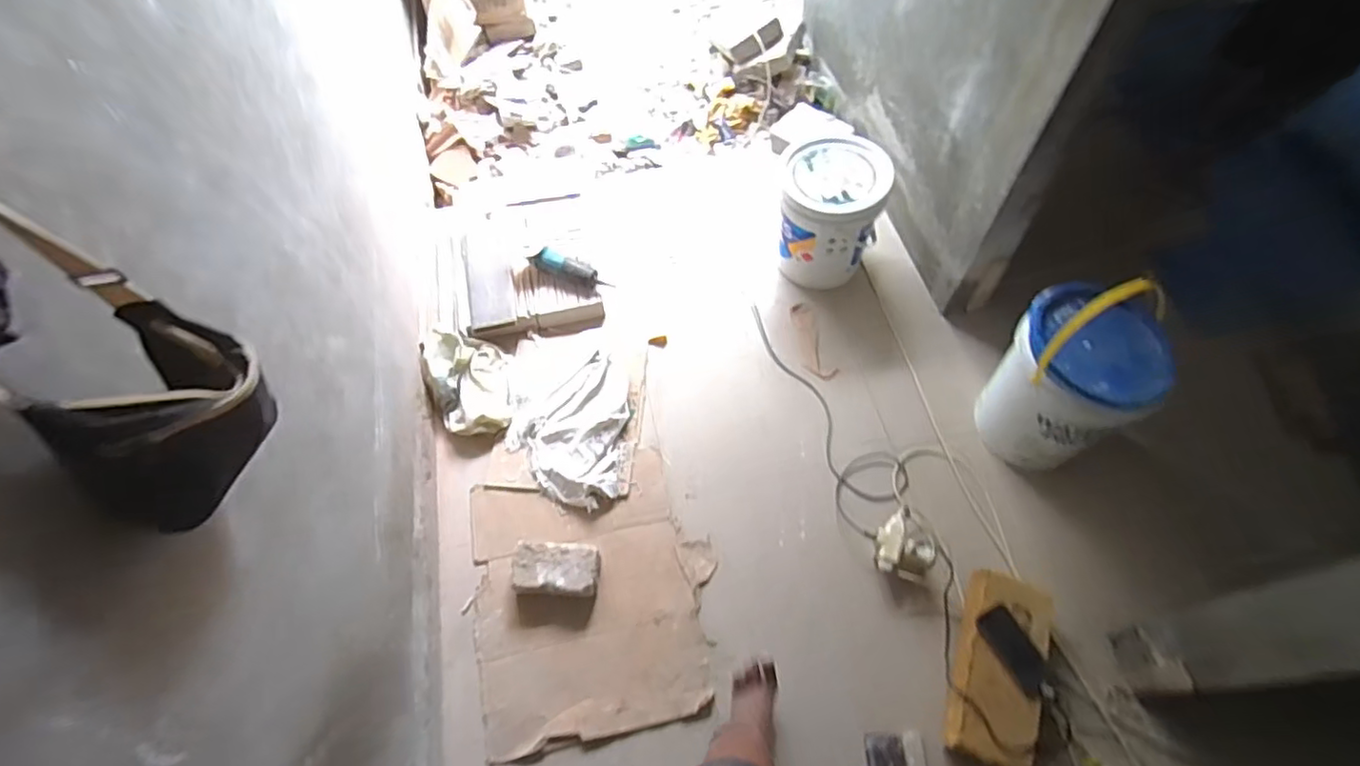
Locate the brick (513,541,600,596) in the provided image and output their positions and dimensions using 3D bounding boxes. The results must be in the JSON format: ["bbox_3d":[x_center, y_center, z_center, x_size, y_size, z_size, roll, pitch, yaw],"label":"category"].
[{"bbox_3d":[-0.295,0.447,1.513,0.191,0.097,0.113,1,61,3],"label":"brick"}]

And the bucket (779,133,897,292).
[{"bbox_3d":[0.430,-0.486,1.837,0.276,0.358,0.307,24,64,15],"label":"bucket"}]

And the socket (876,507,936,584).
[{"bbox_3d":[0.548,0.382,1.540,0.135,0.082,0.177,15,62,11],"label":"socket"}]

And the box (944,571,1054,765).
[{"bbox_3d":[0.700,0.621,1.381,0.179,0.108,0.386,17,63,12],"label":"box"}]

